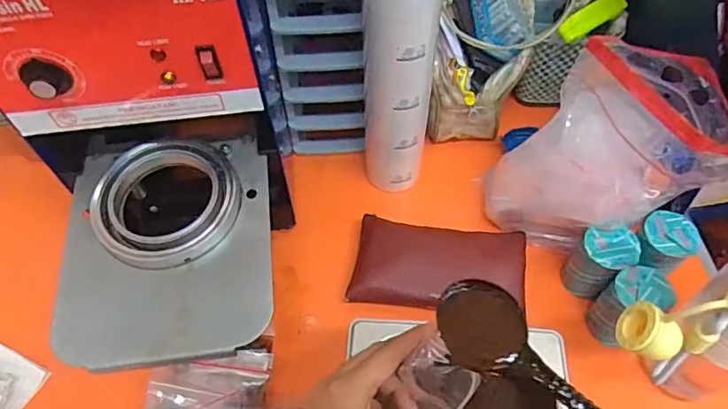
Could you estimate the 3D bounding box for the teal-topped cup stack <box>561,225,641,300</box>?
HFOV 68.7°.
[{"bbox_3d":[0.230,0.057,0.525,0.044,0.097,0.048,-38,64,-20],"label":"teal-topped cup stack"}]

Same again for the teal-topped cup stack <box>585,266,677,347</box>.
[{"bbox_3d":[0.248,0.099,0.508,0.049,0.090,0.046,-20,59,-11],"label":"teal-topped cup stack"}]

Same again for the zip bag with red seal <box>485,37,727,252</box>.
[{"bbox_3d":[0.232,-0.040,0.504,0.192,0.215,0.102,2,58,3],"label":"zip bag with red seal"}]

